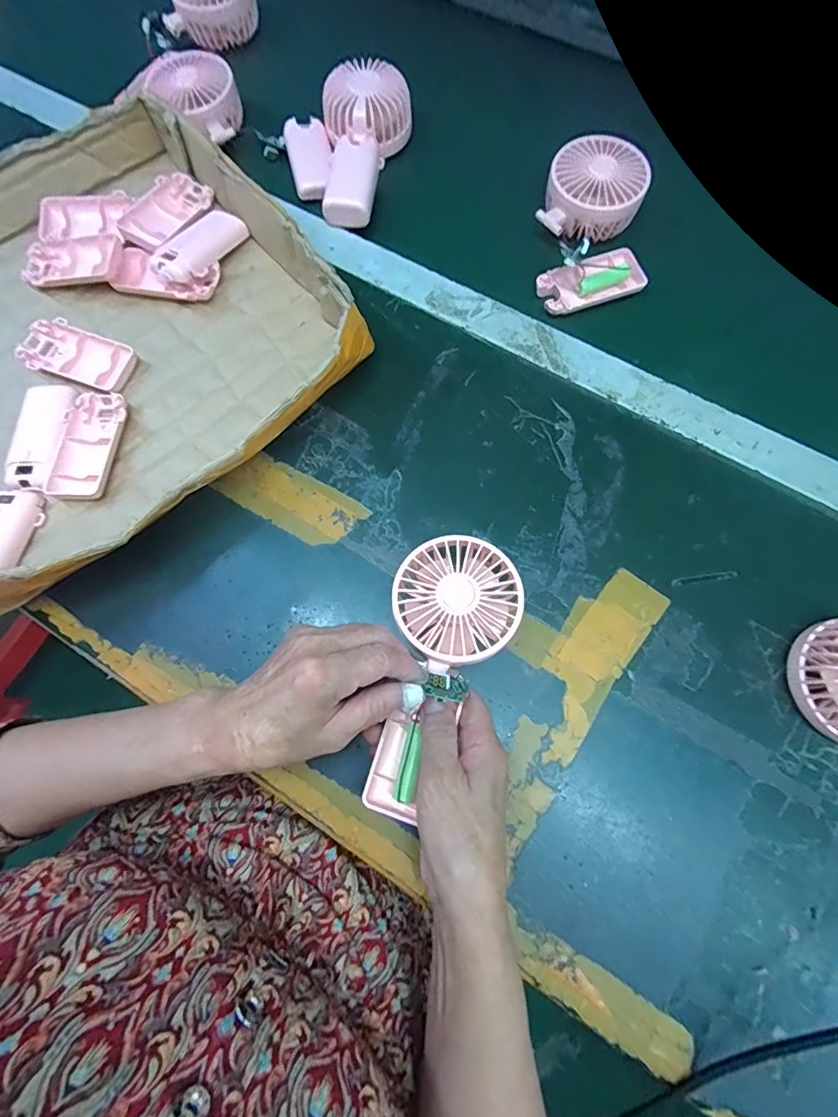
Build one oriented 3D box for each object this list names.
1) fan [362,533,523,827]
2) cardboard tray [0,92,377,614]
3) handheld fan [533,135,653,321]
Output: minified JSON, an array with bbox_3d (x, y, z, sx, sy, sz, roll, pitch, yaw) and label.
[{"bbox_3d":[0.008,0.070,0.303,0.080,0.042,0.181,21,79,6],"label":"fan"},{"bbox_3d":[-0.288,-0.178,0.384,0.394,0.062,0.381,-41,77,-11],"label":"cardboard tray"},{"bbox_3d":[0.156,-0.301,0.420,0.090,0.043,0.156,2,73,1],"label":"handheld fan"}]

